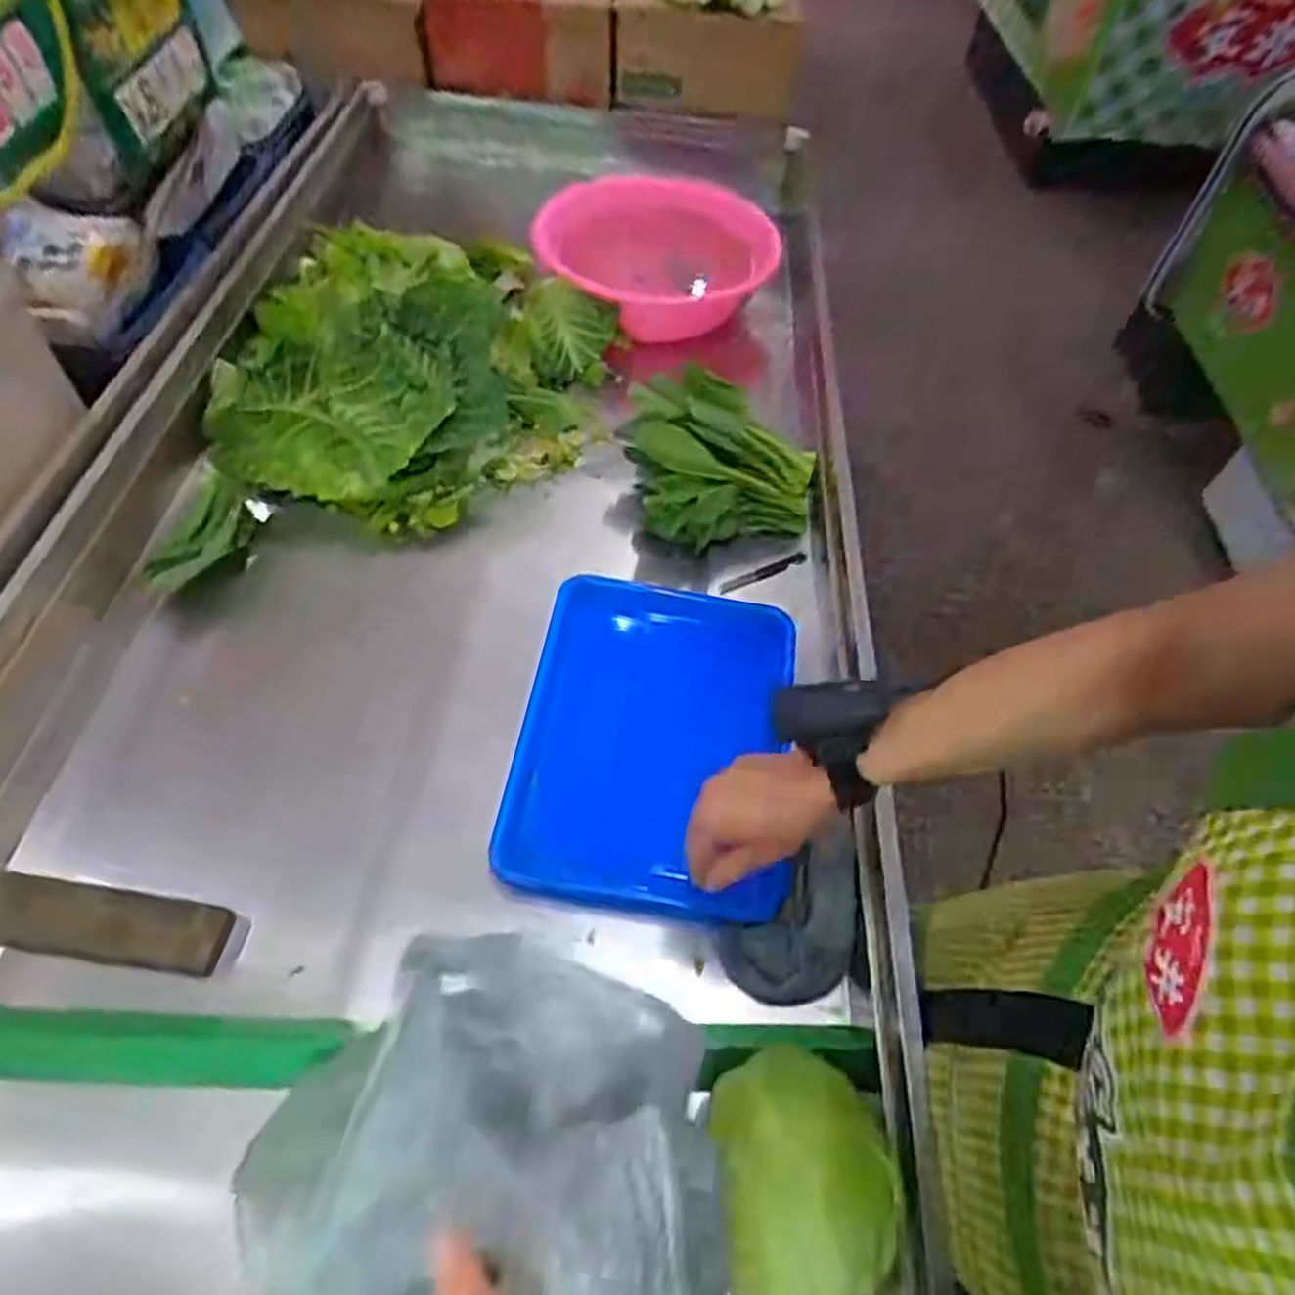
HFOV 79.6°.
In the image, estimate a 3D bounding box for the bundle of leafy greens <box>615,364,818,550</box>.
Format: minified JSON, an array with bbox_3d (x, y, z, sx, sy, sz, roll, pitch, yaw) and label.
[{"bbox_3d":[0.083,-0.222,0.902,0.206,0.119,0.173,-10,56,-10],"label":"bundle of leafy greens"}]

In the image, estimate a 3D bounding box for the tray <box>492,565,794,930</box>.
[{"bbox_3d":[0.010,0.079,0.729,0.244,0.041,0.321,12,63,-4],"label":"tray"}]

